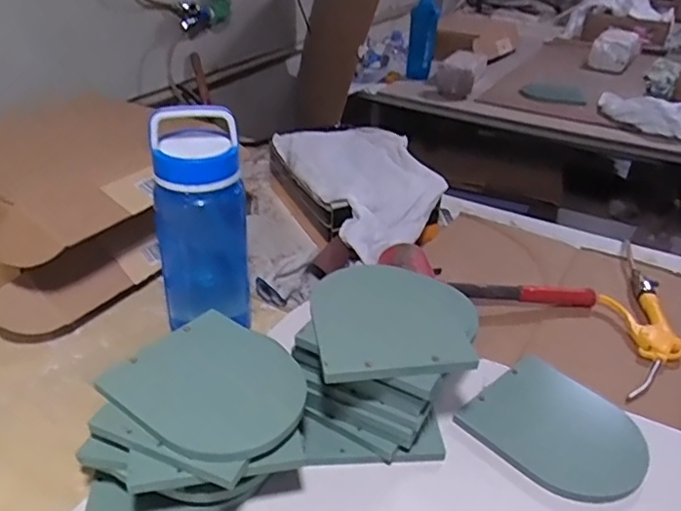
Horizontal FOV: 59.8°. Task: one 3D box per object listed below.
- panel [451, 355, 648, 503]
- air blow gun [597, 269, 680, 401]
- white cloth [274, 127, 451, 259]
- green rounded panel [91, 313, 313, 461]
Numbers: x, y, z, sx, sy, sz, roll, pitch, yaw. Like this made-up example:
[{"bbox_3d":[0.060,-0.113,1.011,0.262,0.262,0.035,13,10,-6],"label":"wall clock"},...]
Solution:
[{"bbox_3d":[0.234,0.189,0.636,0.146,0.016,0.167,-29,47,-35],"label":"panel"},{"bbox_3d":[0.408,0.094,0.806,0.098,0.030,0.284,10,32,9],"label":"air blow gun"},{"bbox_3d":[0.042,-0.128,1.016,0.230,0.062,0.383,-10,35,-19],"label":"white cloth"},{"bbox_3d":[-0.116,0.123,0.561,0.162,0.009,0.157,32,37,26],"label":"green rounded panel"}]

